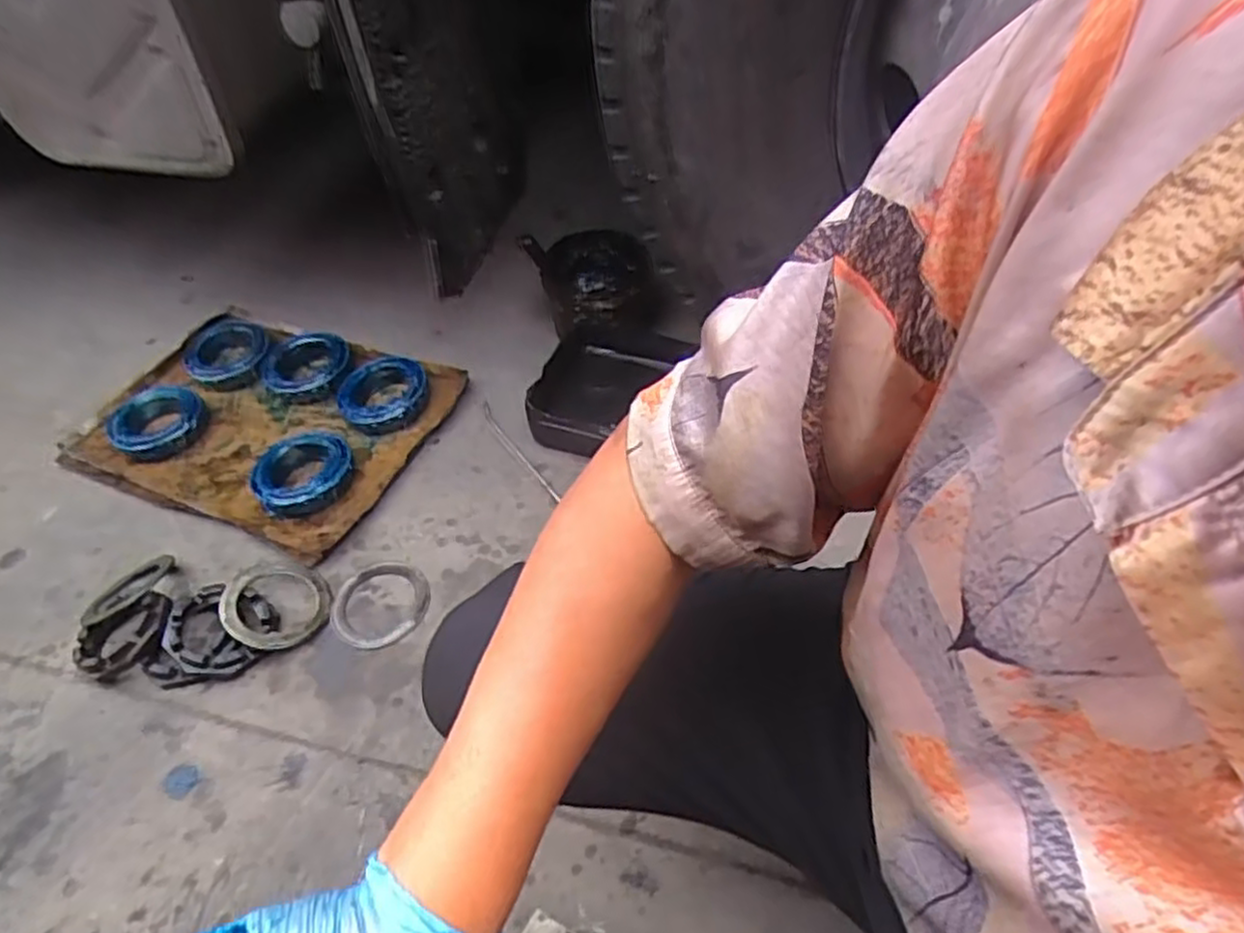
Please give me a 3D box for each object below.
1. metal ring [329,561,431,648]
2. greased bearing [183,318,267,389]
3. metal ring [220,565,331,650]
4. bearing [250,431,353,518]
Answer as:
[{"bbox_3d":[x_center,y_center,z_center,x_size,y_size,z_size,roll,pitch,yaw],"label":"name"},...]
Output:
[{"bbox_3d":[-0.305,0.173,0.948,0.120,0.013,0.114,-3,49,3],"label":"metal ring"},{"bbox_3d":[-0.683,-0.198,1.290,0.138,0.046,0.145,-18,50,-10],"label":"greased bearing"},{"bbox_3d":[-0.430,0.173,0.936,0.124,0.016,0.124,10,46,-10],"label":"metal ring"},{"bbox_3d":[-0.462,0.008,1.083,0.141,0.057,0.132,-3,49,3],"label":"bearing"}]

